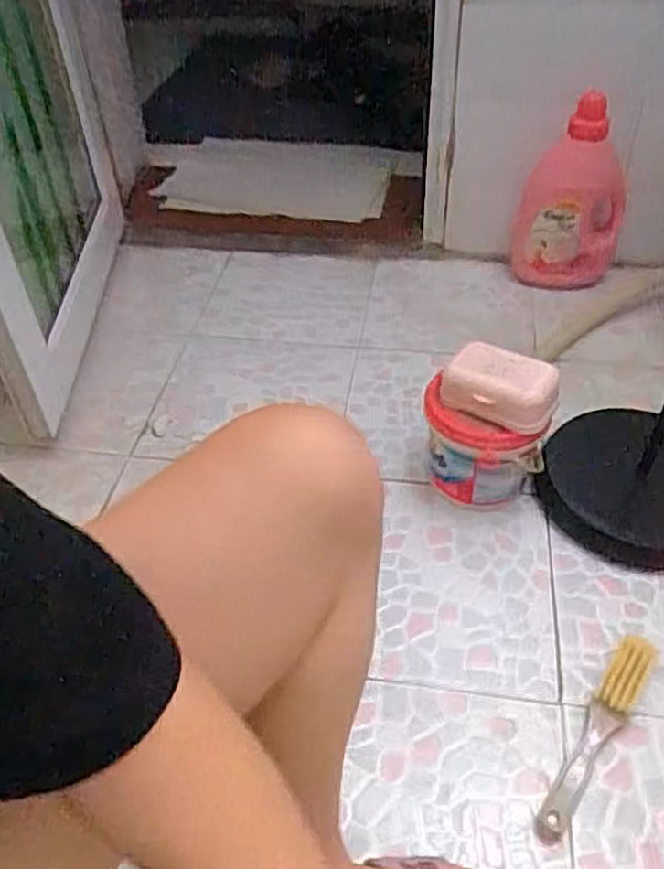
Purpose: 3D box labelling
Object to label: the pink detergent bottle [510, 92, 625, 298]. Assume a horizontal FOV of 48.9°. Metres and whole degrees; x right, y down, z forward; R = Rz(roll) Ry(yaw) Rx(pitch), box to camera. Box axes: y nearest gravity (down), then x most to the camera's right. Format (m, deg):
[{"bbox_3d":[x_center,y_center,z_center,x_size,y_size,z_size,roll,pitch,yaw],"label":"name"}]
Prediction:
[{"bbox_3d":[0.396,-0.377,1.215,0.169,0.337,0.077,19,49,20],"label":"pink detergent bottle"}]

